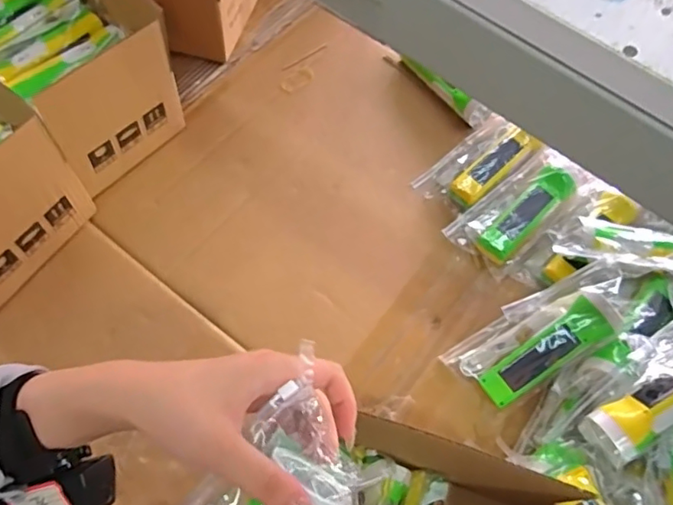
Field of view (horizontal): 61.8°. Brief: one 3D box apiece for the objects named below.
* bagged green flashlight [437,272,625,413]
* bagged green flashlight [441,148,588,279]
[{"bbox_3d":[0.234,0.100,0.654,0.203,0.034,0.095,-33,68,12],"label":"bagged green flashlight"},{"bbox_3d":[0.250,-0.060,0.760,0.194,0.042,0.092,-40,73,-20],"label":"bagged green flashlight"}]

